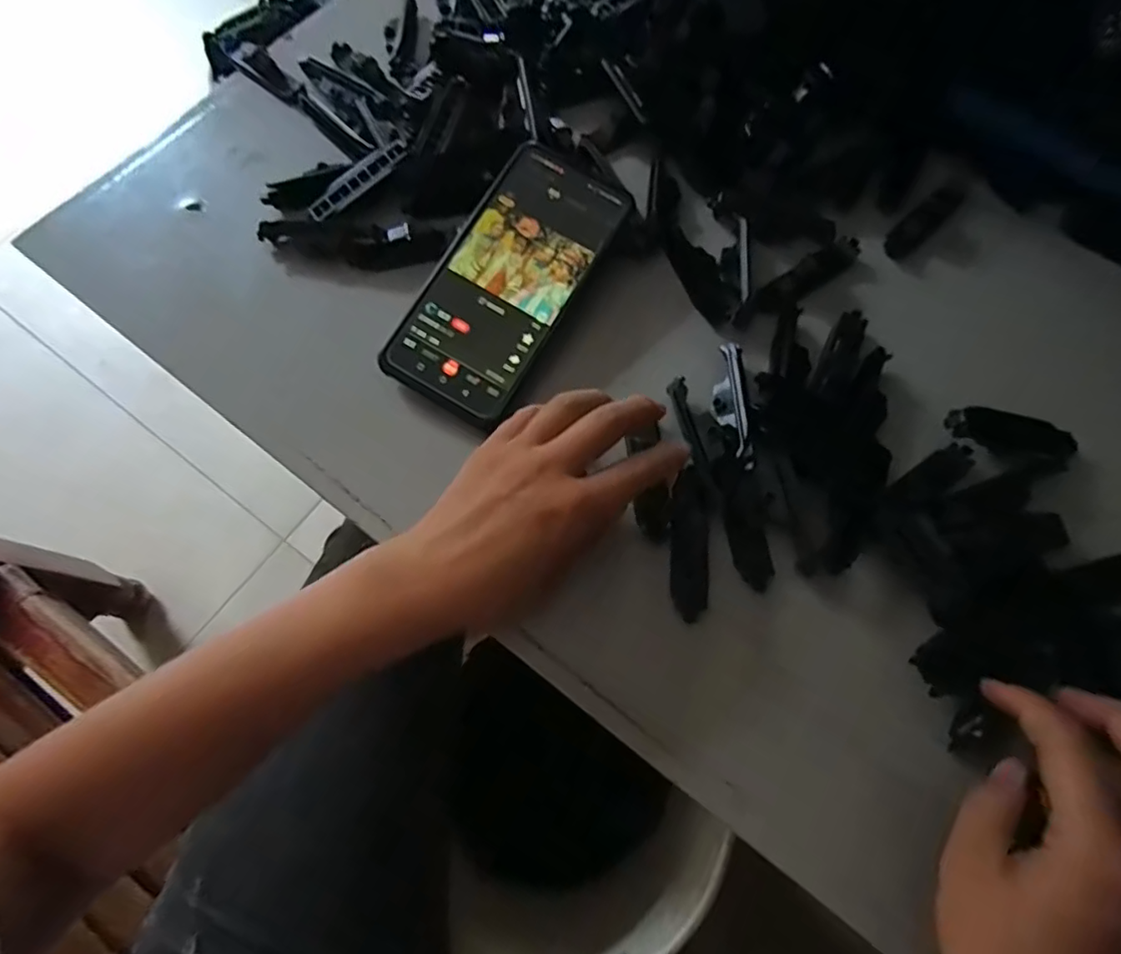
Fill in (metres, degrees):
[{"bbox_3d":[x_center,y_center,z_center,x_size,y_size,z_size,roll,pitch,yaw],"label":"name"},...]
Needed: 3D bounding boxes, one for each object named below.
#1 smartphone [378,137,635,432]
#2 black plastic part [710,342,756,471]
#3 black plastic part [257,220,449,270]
[{"bbox_3d":[-0.030,-0.118,0.354,0.079,0.005,0.173,30,81,4],"label":"smartphone"},{"bbox_3d":[0.096,-0.042,0.334,0.019,0.015,0.077,2,70,1],"label":"black plastic part"},{"bbox_3d":[-0.131,-0.149,0.376,0.117,0.017,0.028,7,70,3],"label":"black plastic part"}]

